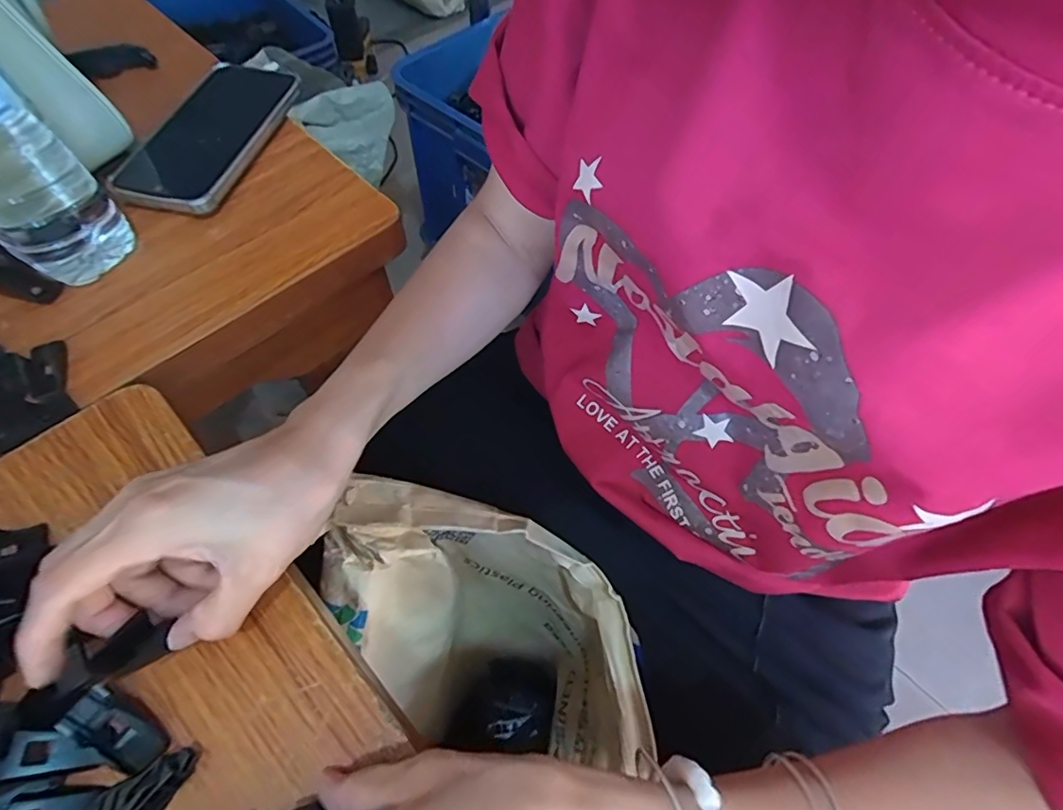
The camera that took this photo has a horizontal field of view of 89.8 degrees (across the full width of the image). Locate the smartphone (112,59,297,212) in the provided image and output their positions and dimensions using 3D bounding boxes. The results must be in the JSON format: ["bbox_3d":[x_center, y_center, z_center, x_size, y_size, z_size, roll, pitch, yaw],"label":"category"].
[{"bbox_3d":[-0.256,-0.220,0.430,0.088,0.013,0.165,18,64,8],"label":"smartphone"}]

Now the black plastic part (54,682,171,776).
[{"bbox_3d":[-0.178,0.139,0.228,0.041,0.013,0.019,33,62,1],"label":"black plastic part"}]

